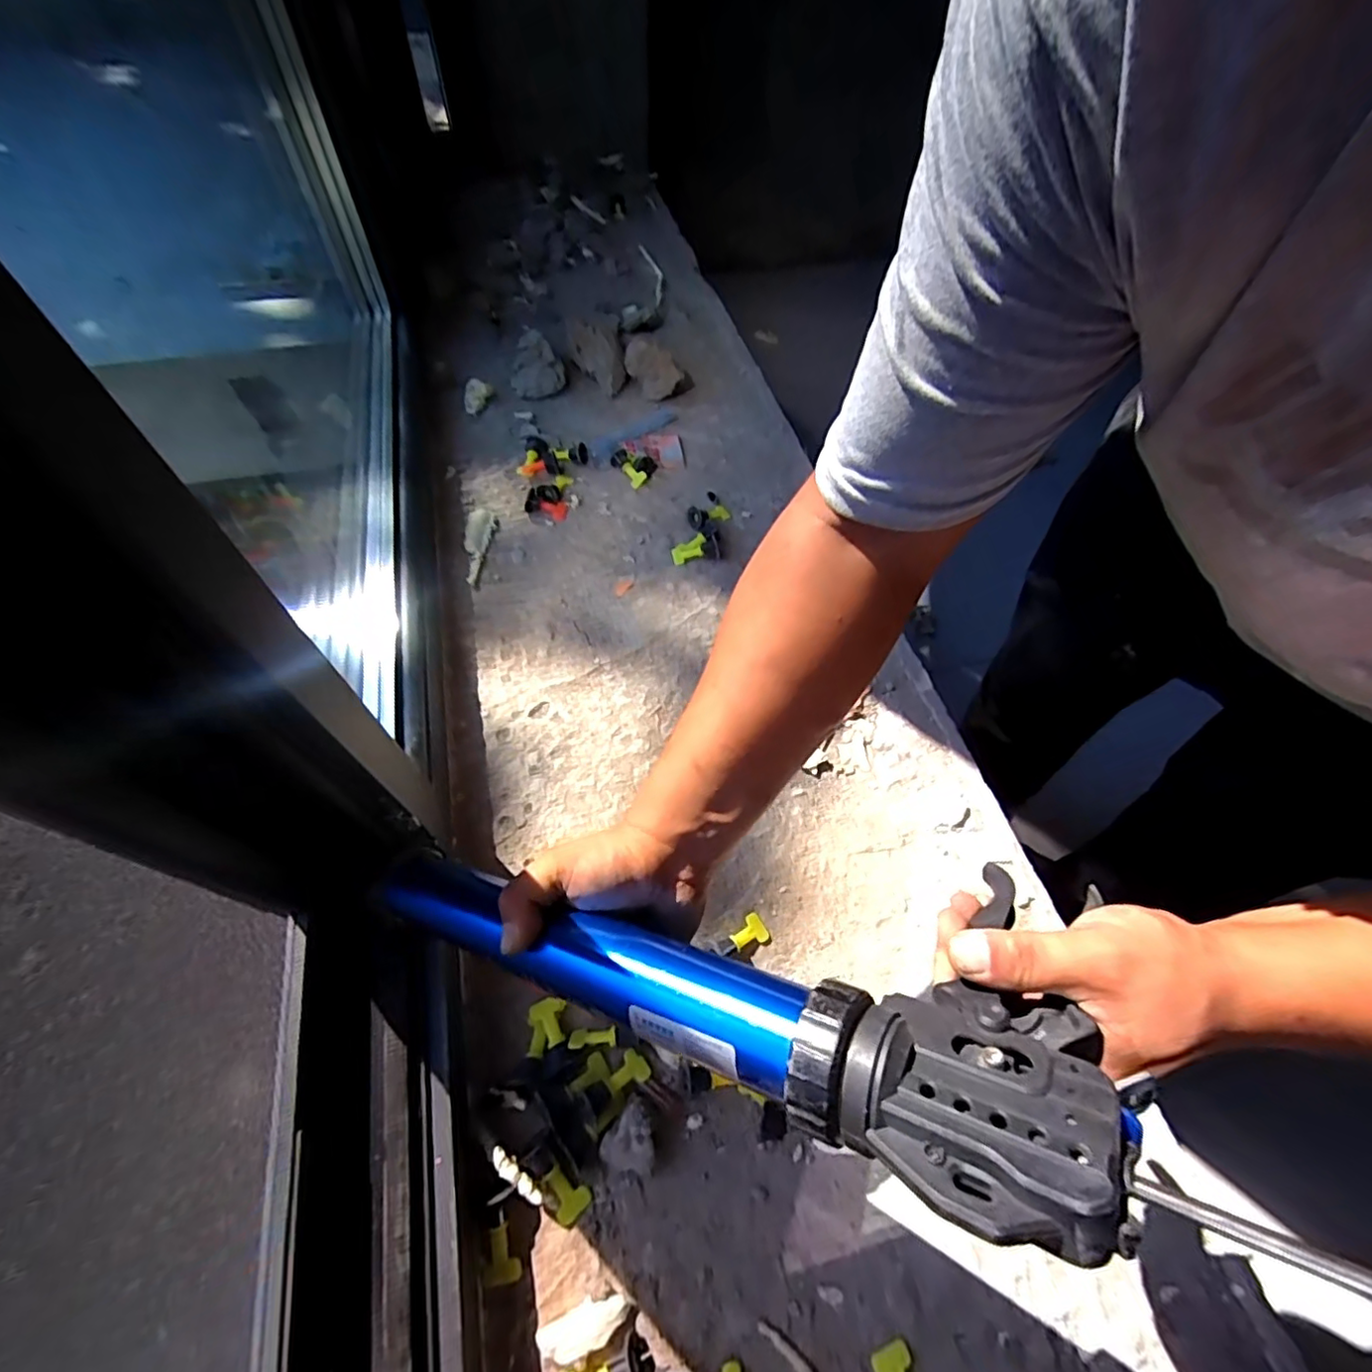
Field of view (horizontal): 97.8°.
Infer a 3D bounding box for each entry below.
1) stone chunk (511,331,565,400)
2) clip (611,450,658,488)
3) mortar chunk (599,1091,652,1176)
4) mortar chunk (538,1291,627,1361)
[{"bbox_3d":[-0.252,-0.542,1.006,0.090,0.050,0.121,-10,59,-8],"label":"stone chunk"},{"bbox_3d":[-0.077,-0.333,0.903,0.049,0.028,0.057,-39,67,-23],"label":"clip"},{"bbox_3d":[-0.048,0.358,0.478,0.041,0.029,0.050,-3,59,-5],"label":"mortar chunk"},{"bbox_3d":[-0.073,0.457,0.427,0.061,0.011,0.024,-14,60,-11],"label":"mortar chunk"}]

